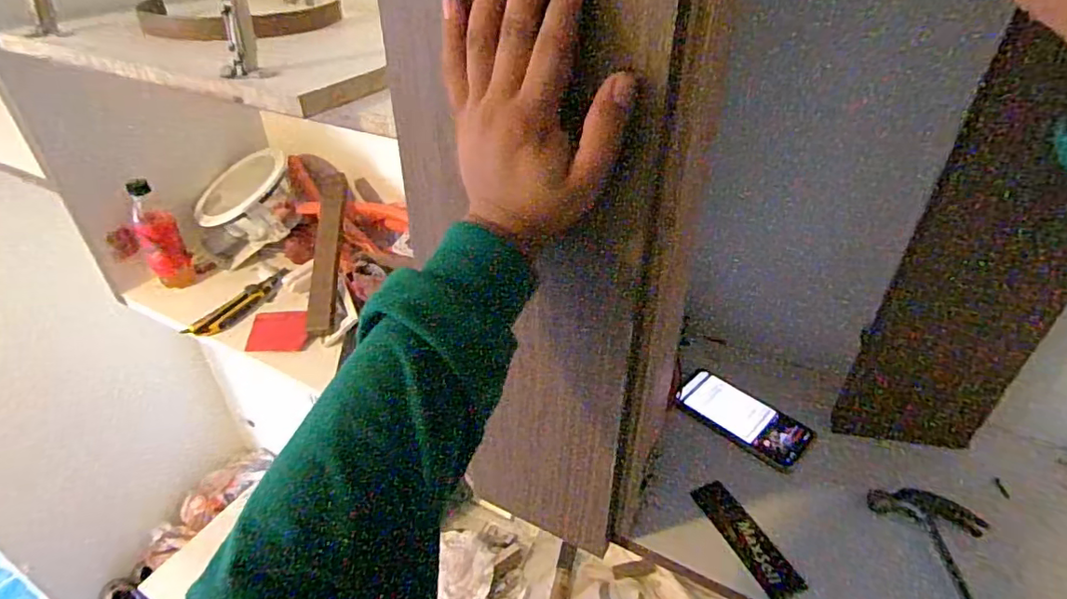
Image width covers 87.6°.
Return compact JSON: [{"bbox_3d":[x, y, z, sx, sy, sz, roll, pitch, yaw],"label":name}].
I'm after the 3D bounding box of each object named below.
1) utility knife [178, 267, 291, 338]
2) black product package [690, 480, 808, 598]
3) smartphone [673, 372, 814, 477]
[{"bbox_3d":[-0.473,0.006,0.900,0.041,0.023,0.180,19,40,24],"label":"utility knife"},{"bbox_3d":[0.224,0.252,0.588,0.042,0.005,0.130,-18,44,-19],"label":"black product package"},{"bbox_3d":[0.266,0.148,0.707,0.159,0.011,0.090,29,40,26],"label":"smartphone"}]

